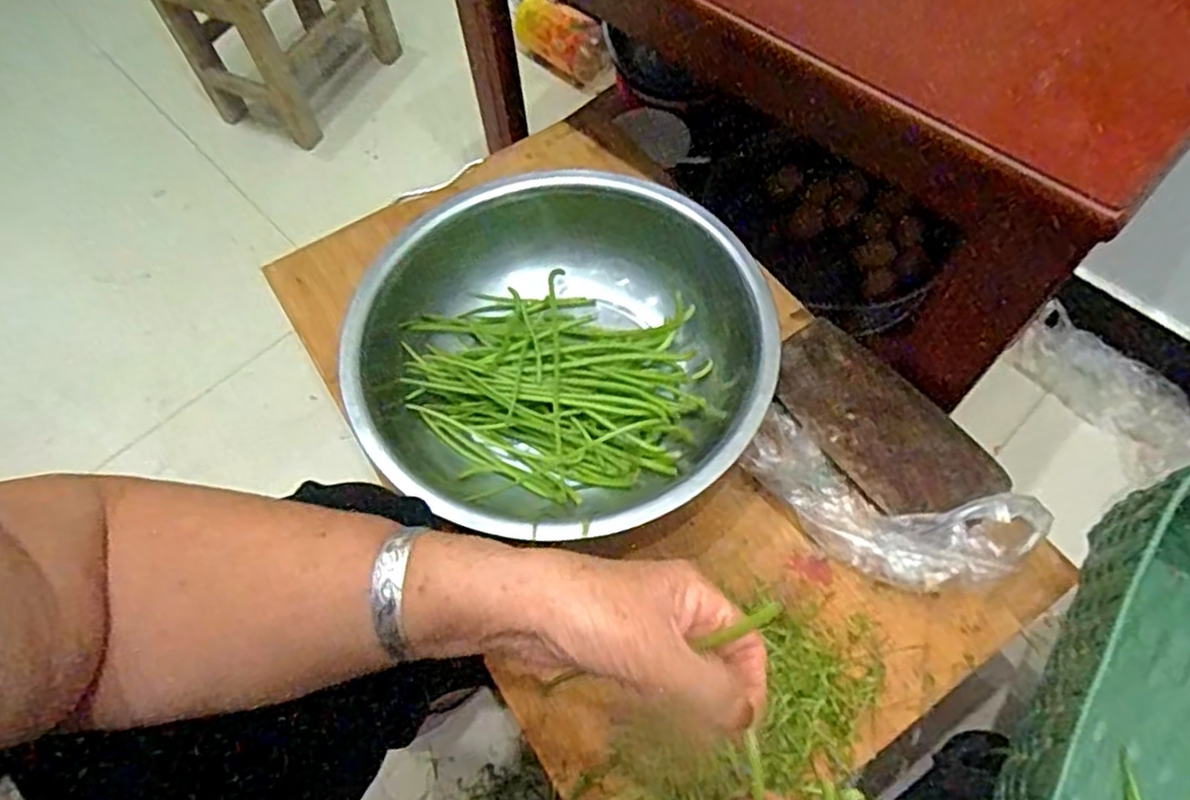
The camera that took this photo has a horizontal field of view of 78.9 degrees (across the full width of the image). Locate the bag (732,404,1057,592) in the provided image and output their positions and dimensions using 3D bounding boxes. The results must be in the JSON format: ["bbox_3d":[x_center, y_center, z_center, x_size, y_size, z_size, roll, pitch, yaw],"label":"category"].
[{"bbox_3d":[0.217,0.076,0.551,0.208,0.072,0.090,29,66,17],"label":"bag"}]

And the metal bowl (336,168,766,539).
[{"bbox_3d":[-0.023,-0.053,0.628,0.343,0.097,0.286,16,62,11],"label":"metal bowl"}]

